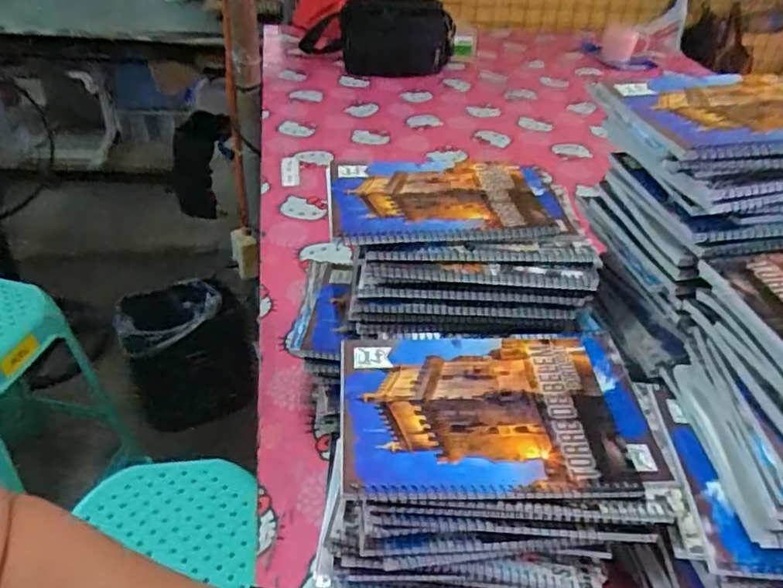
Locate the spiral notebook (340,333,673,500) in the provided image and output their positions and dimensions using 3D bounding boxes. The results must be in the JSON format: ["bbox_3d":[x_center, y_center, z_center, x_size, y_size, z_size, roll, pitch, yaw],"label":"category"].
[{"bbox_3d":[0.075,0.084,0.445,0.222,0.010,0.146,-1,38,-7],"label":"spiral notebook"}]

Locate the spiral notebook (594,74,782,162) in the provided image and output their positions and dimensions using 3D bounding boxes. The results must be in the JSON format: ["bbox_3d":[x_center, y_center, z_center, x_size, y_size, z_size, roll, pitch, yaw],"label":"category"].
[{"bbox_3d":[0.290,-0.148,0.480,0.207,0.019,0.159,0,38,-5],"label":"spiral notebook"}]

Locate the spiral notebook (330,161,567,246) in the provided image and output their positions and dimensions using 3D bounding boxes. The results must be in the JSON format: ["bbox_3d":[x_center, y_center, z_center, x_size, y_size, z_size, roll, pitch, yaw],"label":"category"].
[{"bbox_3d":[0.052,-0.090,0.573,0.215,0.016,0.148,-2,38,-7],"label":"spiral notebook"}]

